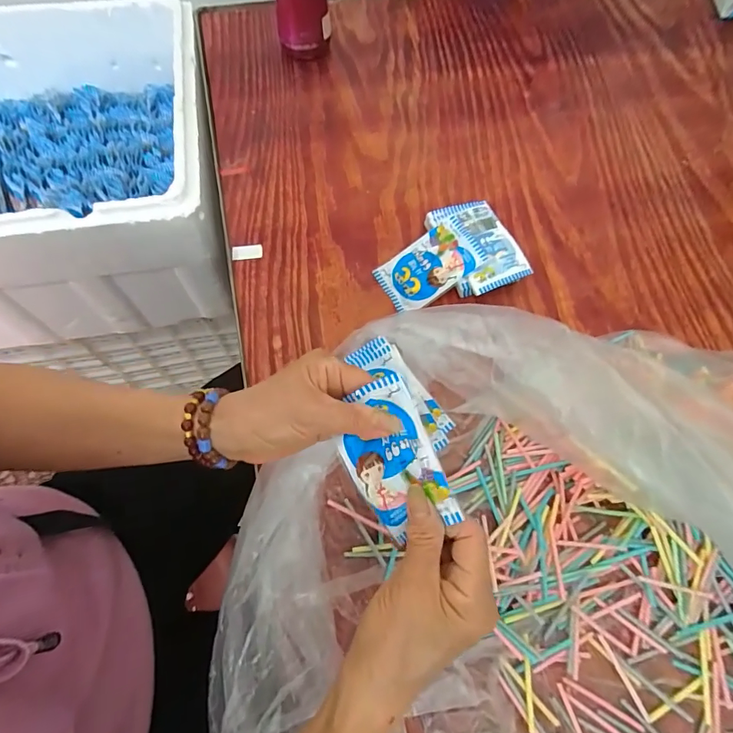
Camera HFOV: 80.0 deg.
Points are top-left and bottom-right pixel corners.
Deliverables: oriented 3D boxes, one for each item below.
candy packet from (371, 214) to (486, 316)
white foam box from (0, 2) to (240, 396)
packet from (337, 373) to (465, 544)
[{"bbox_3d":[0.066,-0.105,0.458,0.104,0.015,0.064,-36,71,10],"label":"candy packet"},{"bbox_3d":[-0.521,-0.266,0.603,0.623,0.195,0.418,-9,68,-5],"label":"white foam box"},{"bbox_3d":[0.016,0.060,0.283,0.053,0.014,0.096,-27,72,13],"label":"packet"}]

